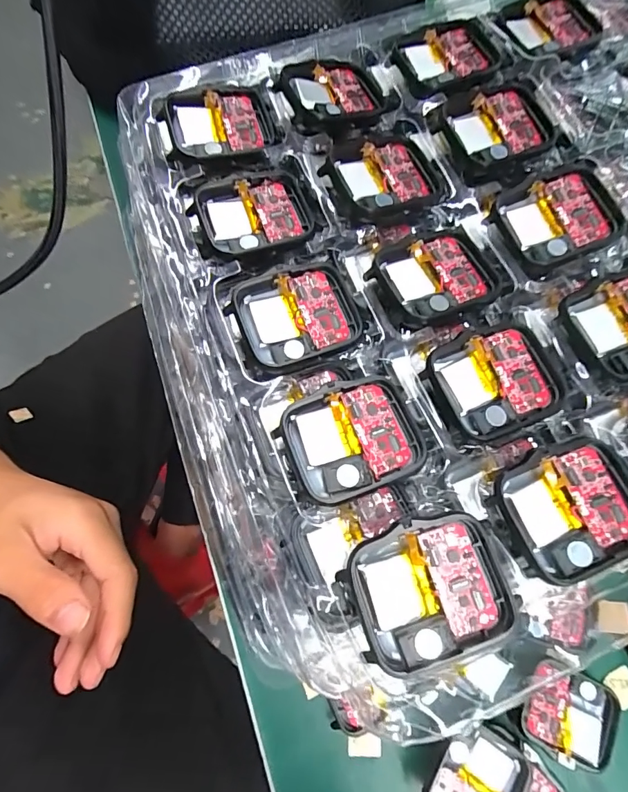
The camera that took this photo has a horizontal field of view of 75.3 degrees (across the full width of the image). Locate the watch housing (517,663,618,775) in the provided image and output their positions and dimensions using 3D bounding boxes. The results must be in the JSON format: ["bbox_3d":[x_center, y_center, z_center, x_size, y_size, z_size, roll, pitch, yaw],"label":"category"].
[{"bbox_3d":[0.120,0.150,0.193,0.040,0.013,0.036,27,74,6],"label":"watch housing"}]

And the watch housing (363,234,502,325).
[{"bbox_3d":[0.047,-0.046,0.157,0.044,0.006,0.036,-18,75,-5],"label":"watch housing"}]

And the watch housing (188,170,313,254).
[{"bbox_3d":[-0.024,-0.075,0.164,0.045,0.009,0.037,-21,75,-6],"label":"watch housing"}]

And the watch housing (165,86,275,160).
[{"bbox_3d":[-0.039,-0.118,0.175,0.043,0.007,0.035,-12,74,-5],"label":"watch housing"}]

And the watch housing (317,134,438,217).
[{"bbox_3d":[0.028,-0.093,0.170,0.044,0.006,0.039,-20,75,-7],"label":"watch housing"}]

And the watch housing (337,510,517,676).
[{"bbox_3d":[0.034,0.057,0.121,0.045,0.009,0.037,-18,75,-5],"label":"watch housing"}]

